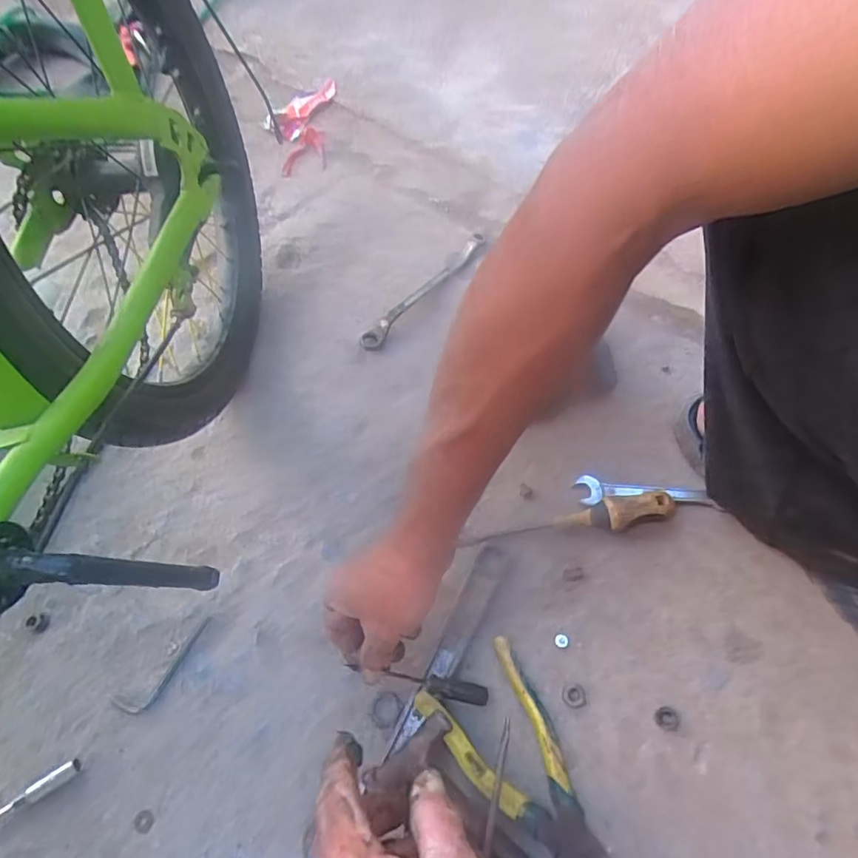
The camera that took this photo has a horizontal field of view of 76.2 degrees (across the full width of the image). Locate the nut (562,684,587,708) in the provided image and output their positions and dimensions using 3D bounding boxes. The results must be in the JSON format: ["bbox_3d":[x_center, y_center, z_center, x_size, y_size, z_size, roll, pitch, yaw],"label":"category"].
[{"bbox_3d":[0.123,0.226,0.463,0.019,0.004,0.018,0,61,1],"label":"nut"}]

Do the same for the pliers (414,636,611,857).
[{"bbox_3d":[0.080,0.271,0.427,0.089,0.028,0.186,-30,65,-15],"label":"pliers"}]

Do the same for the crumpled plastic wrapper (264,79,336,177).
[{"bbox_3d":[-0.200,-0.467,0.840,0.094,0.016,0.178,5,73,-7],"label":"crumpled plastic wrapper"}]

